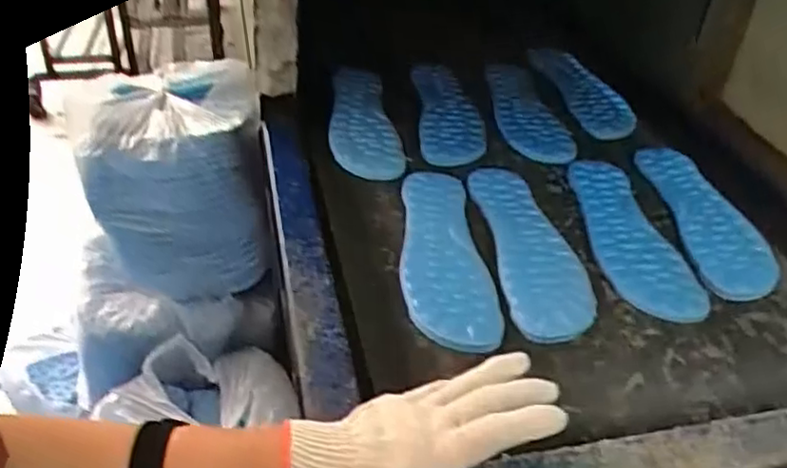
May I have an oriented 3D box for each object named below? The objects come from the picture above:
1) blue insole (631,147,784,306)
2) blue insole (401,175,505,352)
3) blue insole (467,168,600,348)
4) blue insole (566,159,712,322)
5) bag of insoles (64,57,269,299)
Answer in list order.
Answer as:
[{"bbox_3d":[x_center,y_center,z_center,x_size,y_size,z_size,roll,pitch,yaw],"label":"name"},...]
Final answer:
[{"bbox_3d":[0.331,-0.020,0.737,0.077,0.016,0.227,0,38,-4],"label":"blue insole"},{"bbox_3d":[0.044,0.013,0.657,0.079,0.010,0.249,-2,38,-7],"label":"blue insole"},{"bbox_3d":[0.133,0.009,0.675,0.083,0.009,0.241,-2,38,-7],"label":"blue insole"},{"bbox_3d":[0.232,-0.007,0.699,0.080,0.013,0.235,-3,39,-8],"label":"blue insole"},{"bbox_3d":[-0.323,-0.094,1.039,0.235,0.236,0.283,-5,39,-10],"label":"bag of insoles"}]

